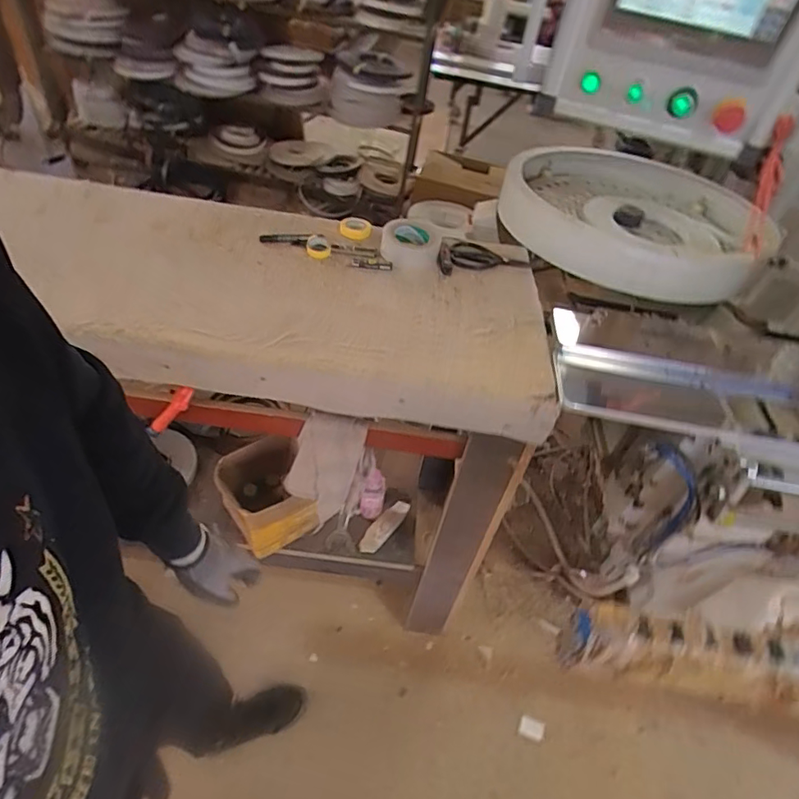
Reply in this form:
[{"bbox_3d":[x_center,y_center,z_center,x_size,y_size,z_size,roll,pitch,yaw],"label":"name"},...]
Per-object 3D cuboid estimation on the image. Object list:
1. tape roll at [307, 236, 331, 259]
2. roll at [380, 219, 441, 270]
[{"bbox_3d":[-0.162,-0.305,1.052,0.048,0.031,0.050,3,47,-4],"label":"tape roll"},{"bbox_3d":[0.019,-0.317,1.068,0.117,0.060,0.117,6,45,-6],"label":"roll"}]

